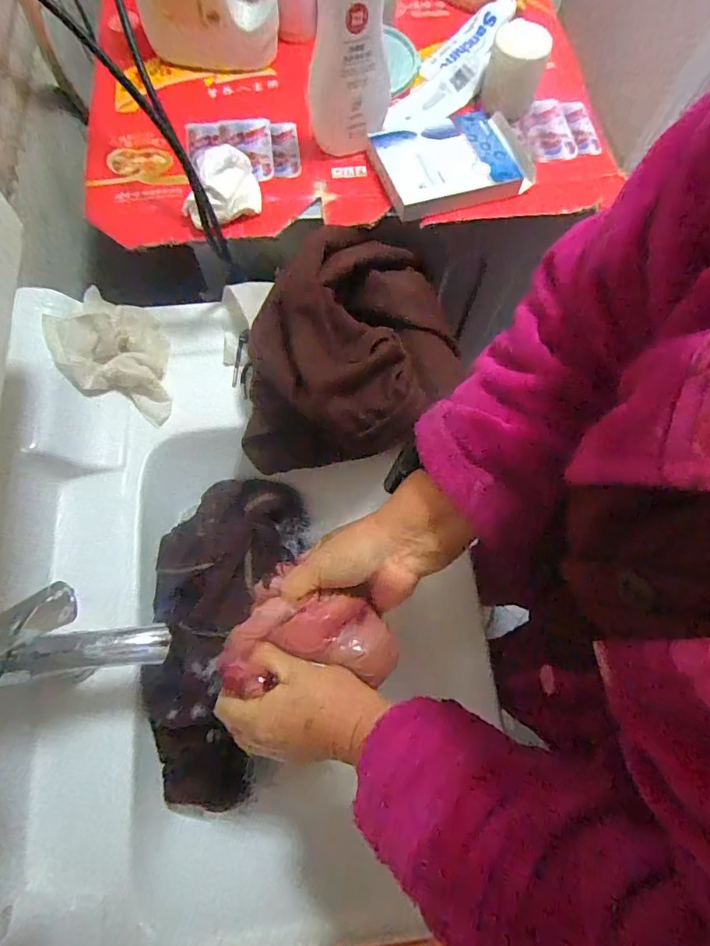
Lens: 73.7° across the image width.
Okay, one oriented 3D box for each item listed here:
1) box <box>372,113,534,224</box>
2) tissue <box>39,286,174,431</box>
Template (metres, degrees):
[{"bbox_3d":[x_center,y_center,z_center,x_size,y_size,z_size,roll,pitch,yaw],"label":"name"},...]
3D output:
[{"bbox_3d":[0.119,-0.376,0.568,0.180,0.028,0.133,-17,72,-8],"label":"box"},{"bbox_3d":[-0.275,-0.145,0.555,0.131,0.074,0.128,14,71,2],"label":"tissue"}]

